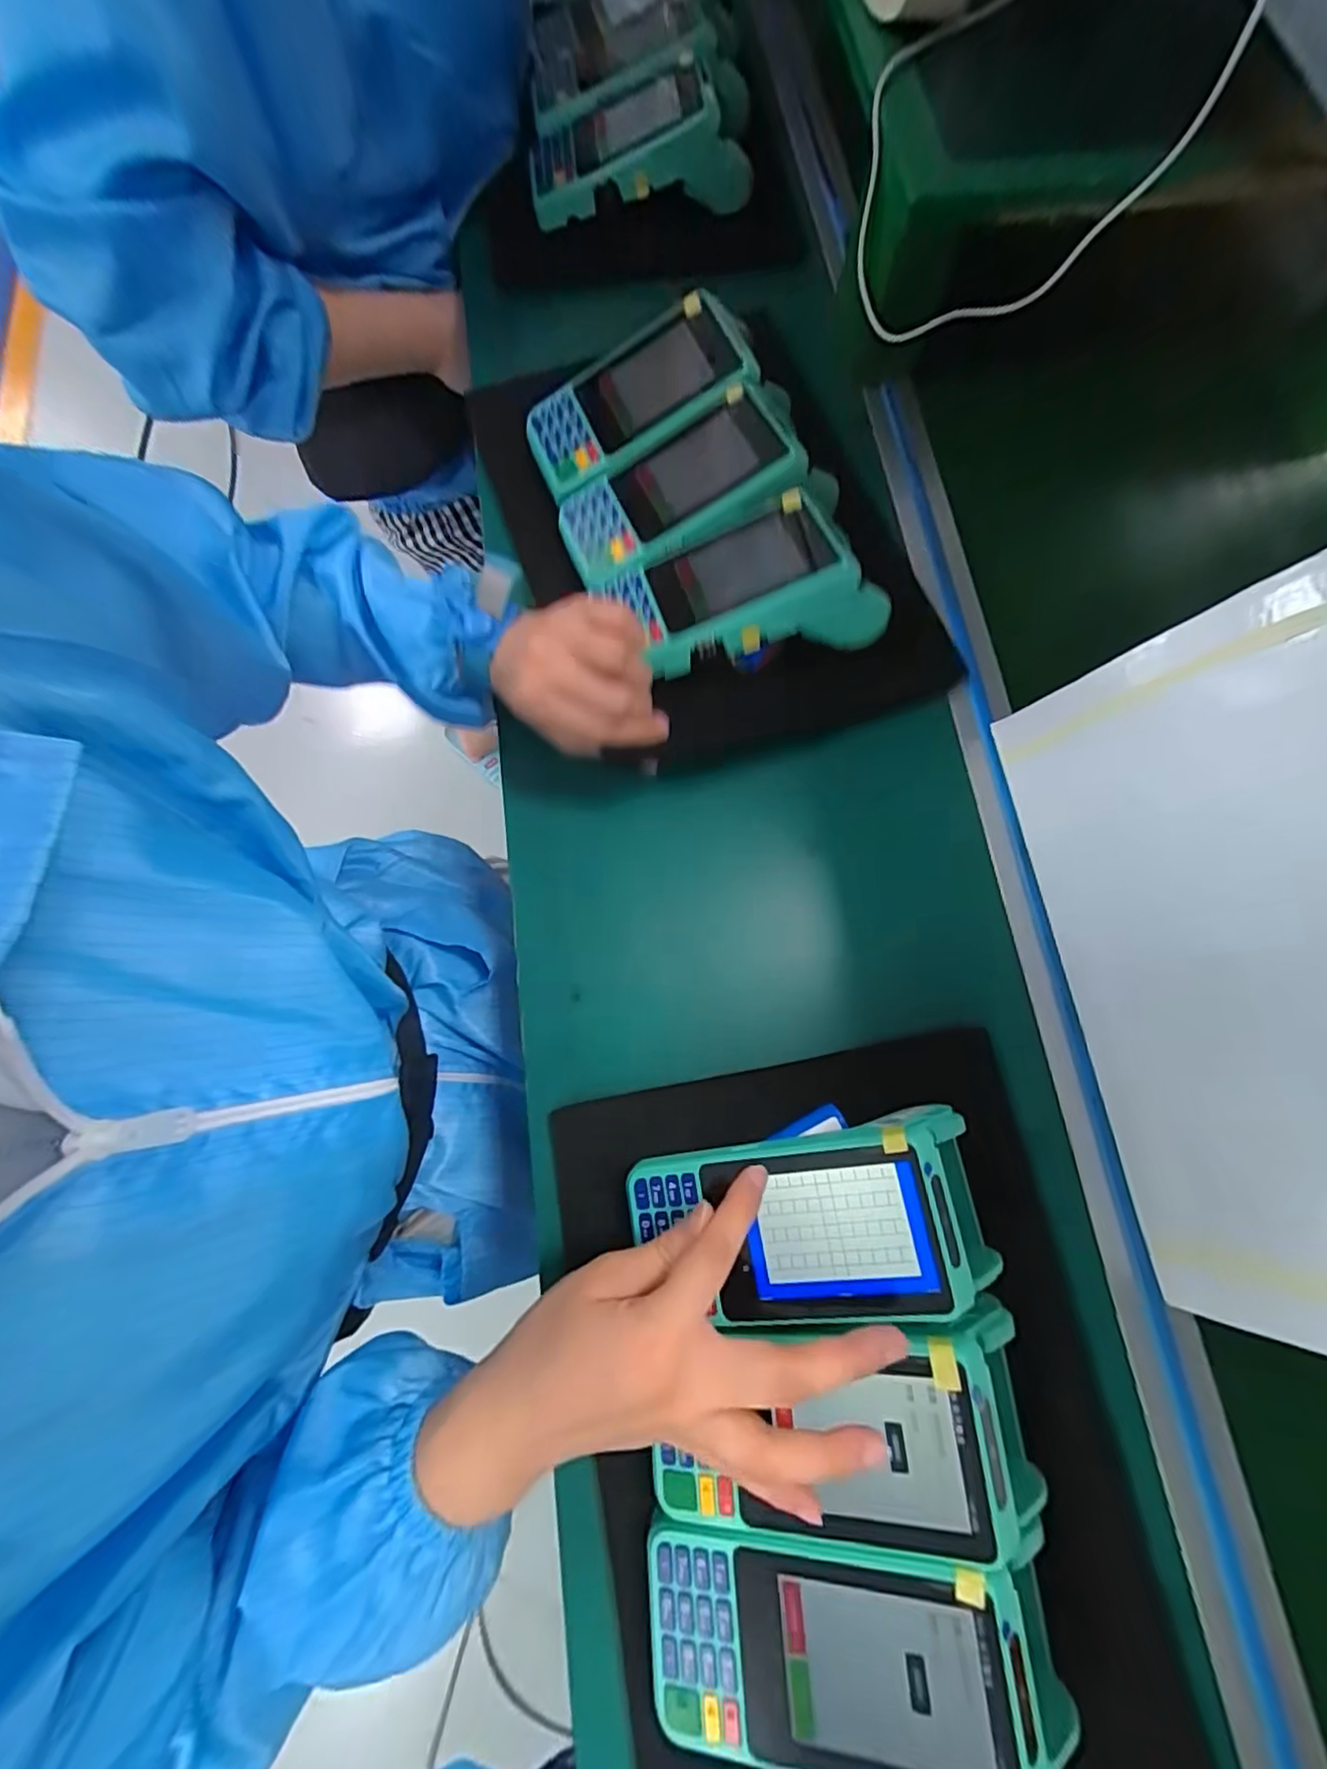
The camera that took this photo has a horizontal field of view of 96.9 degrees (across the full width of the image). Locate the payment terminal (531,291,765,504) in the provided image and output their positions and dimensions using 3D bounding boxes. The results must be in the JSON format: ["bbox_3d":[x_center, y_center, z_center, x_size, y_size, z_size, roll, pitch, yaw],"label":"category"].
[{"bbox_3d":[-0.018,-0.318,0.390,0.153,0.038,0.077,-19,75,19],"label":"payment terminal"}]

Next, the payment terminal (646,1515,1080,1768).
[{"bbox_3d":[0.080,0.318,0.246,0.171,0.051,0.078,-6,76,0],"label":"payment terminal"}]

